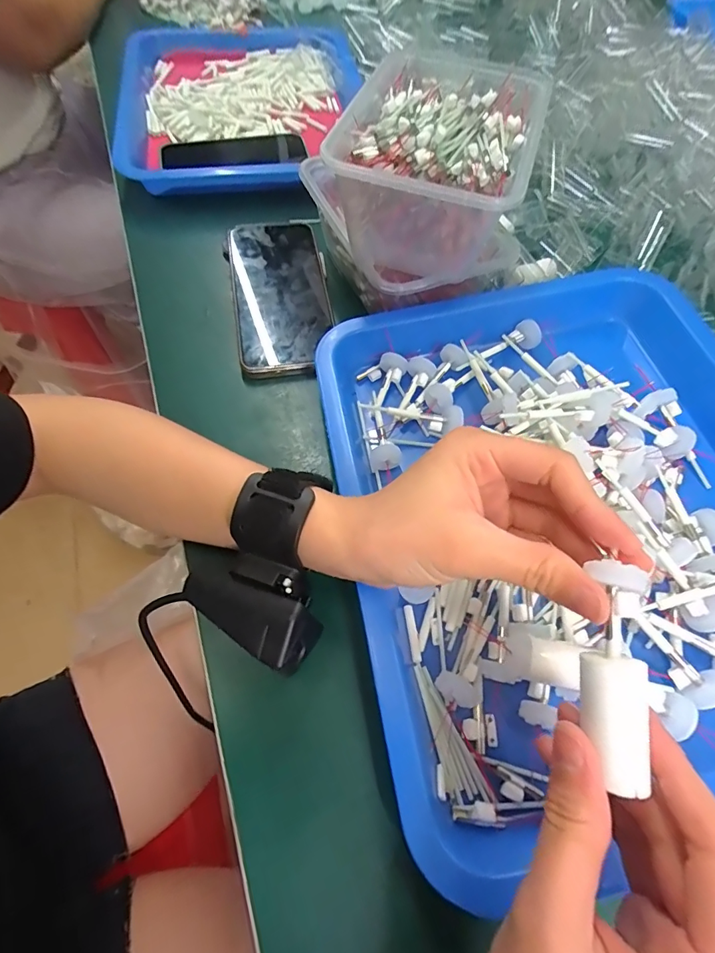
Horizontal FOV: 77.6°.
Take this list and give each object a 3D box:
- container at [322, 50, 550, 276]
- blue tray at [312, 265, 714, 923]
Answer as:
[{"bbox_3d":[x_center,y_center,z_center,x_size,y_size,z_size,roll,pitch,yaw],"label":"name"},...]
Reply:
[{"bbox_3d":[0.054,-0.208,0.309,0.117,0.076,0.175,17,62,6],"label":"container"},{"bbox_3d":[0.132,0.012,0.266,0.282,0.047,0.331,-9,62,-7],"label":"blue tray"}]

